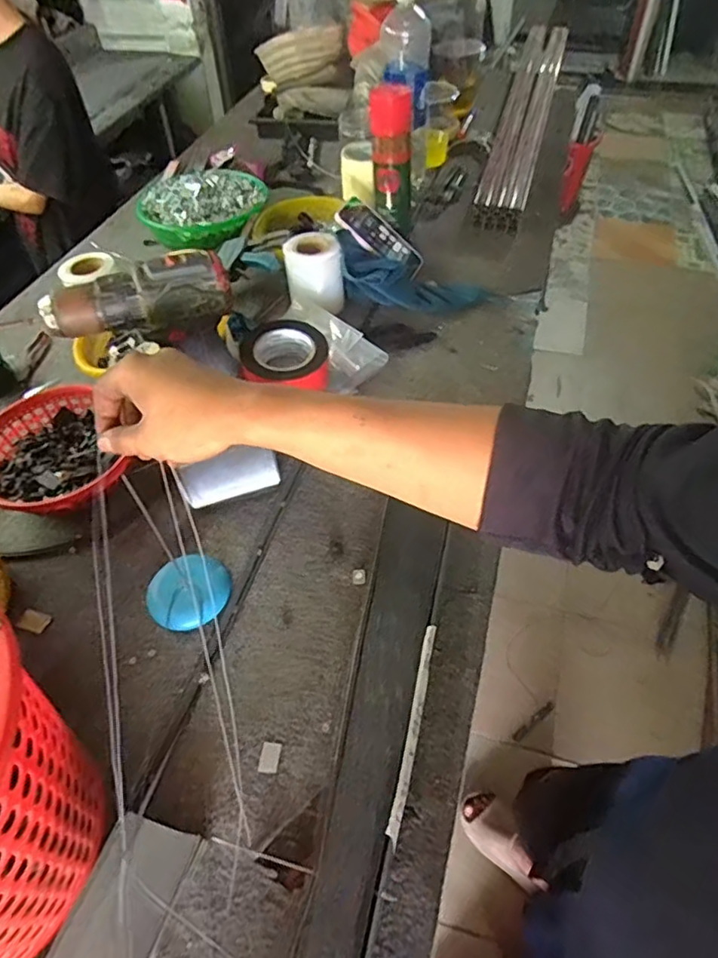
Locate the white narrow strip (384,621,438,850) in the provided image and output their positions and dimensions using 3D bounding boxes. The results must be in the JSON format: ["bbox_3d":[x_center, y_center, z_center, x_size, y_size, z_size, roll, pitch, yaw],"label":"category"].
[{"bbox_3d":[0.051,0.224,0.532,0.011,0.015,0.192,11,52,11],"label":"white narrow strip"}]

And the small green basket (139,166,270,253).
[{"bbox_3d":[-0.274,-0.493,1.066,0.205,0.075,0.211,-1,50,1],"label":"small green basket"}]

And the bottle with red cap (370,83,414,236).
[{"bbox_3d":[0.056,-0.531,0.981,0.073,0.229,0.079,0,50,2],"label":"bottle with red cap"}]

